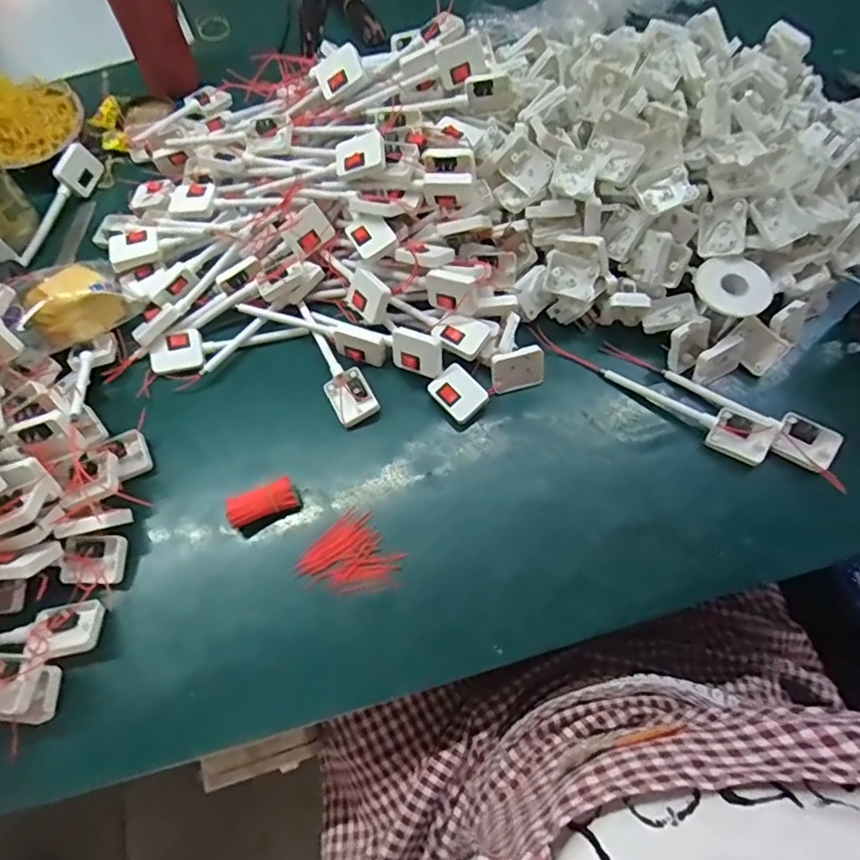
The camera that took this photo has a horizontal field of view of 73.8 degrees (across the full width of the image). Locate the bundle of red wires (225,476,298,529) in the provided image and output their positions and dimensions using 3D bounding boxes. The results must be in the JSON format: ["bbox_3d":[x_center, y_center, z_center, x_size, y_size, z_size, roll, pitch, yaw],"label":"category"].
[{"bbox_3d":[-0.141,0.063,0.485,0.056,0.026,0.023,-23,66,-8],"label":"bundle of red wires"}]

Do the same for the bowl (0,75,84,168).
[{"bbox_3d":[-0.451,-0.353,0.641,0.112,0.057,0.100,-36,69,-13],"label":"bowl"}]

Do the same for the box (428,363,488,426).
[{"bbox_3d":[0.027,-0.033,0.529,0.039,0.015,0.049,-44,74,1],"label":"box"}]

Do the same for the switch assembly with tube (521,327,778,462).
[{"bbox_3d":[0.199,-0.039,0.522,0.230,0.031,0.036,29,70,15],"label":"switch assembly with tube"}]

